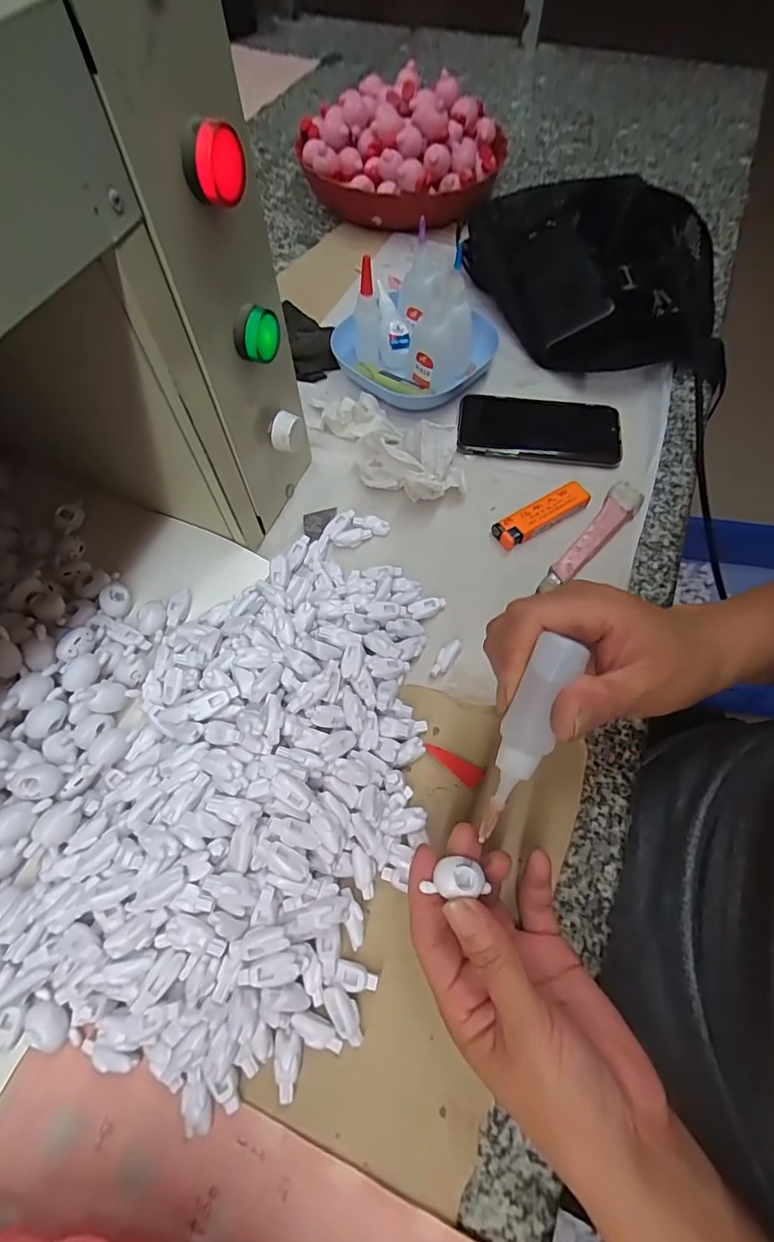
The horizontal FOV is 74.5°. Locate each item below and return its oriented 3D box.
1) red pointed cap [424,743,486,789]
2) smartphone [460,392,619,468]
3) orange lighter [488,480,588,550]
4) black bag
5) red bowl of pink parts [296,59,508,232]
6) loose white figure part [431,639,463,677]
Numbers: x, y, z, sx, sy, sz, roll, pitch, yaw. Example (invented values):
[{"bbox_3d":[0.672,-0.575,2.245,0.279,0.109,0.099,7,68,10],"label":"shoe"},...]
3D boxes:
[{"bbox_3d":[0.041,0.090,0.318,0.039,0.005,0.013,25,66,13],"label":"red pointed cap"},{"bbox_3d":[0.130,-0.167,0.444,0.134,0.009,0.070,7,61,7],"label":"smartphone"},{"bbox_3d":[0.122,-0.084,0.398,0.080,0.011,0.024,-29,66,-13],"label":"orange lighter"},{"bbox_3d":[0.197,-0.349,0.493,0.211,0.080,0.254,-8,63,-4],"label":"black bag"},{"bbox_3d":[0.011,-0.567,0.609,0.245,0.076,0.211,17,64,9],"label":"red bowl of pink parts"},{"bbox_3d":[0.040,0.025,0.346,0.010,0.006,0.029,36,84,13],"label":"loose white figure part"}]

